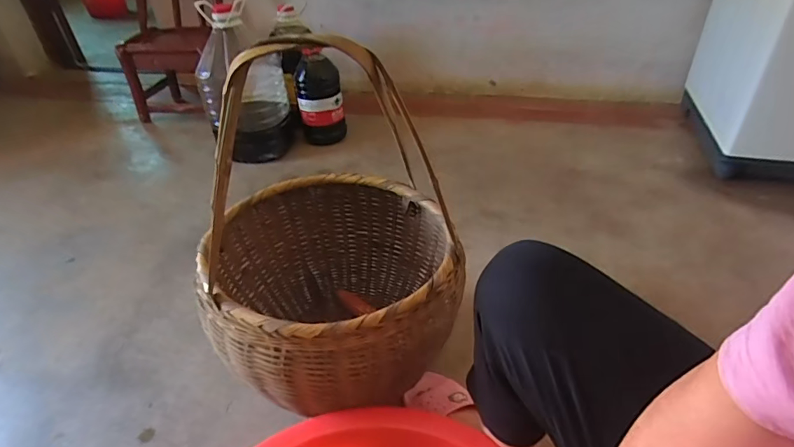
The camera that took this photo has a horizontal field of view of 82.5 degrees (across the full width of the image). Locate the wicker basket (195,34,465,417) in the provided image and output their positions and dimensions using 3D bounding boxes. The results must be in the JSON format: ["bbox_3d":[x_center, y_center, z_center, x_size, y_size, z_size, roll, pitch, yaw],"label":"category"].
[{"bbox_3d":[-0.111,0.023,0.699,0.404,0.584,0.404,3,39,7],"label":"wicker basket"}]

